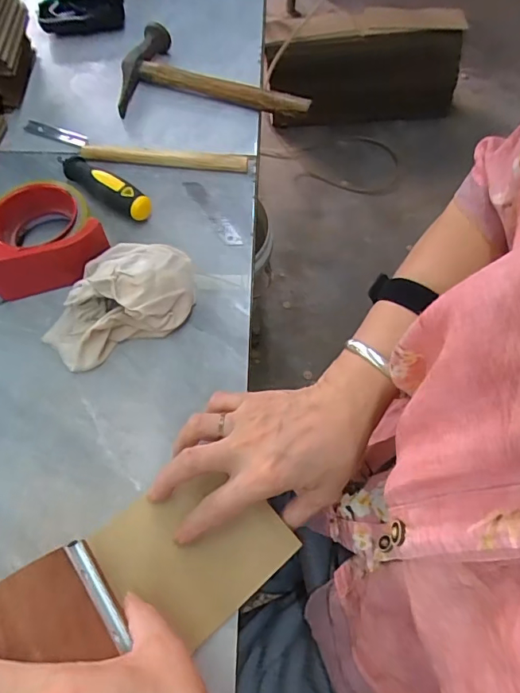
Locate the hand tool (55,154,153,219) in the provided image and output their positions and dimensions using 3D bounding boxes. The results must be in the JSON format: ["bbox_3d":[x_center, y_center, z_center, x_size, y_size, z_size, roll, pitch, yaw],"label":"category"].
[{"bbox_3d":[-0.165,-0.171,0.500,0.131,0.035,0.025,35,69,15],"label":"hand tool"}]

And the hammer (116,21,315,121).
[{"bbox_3d":[-0.052,-0.327,0.592,0.235,0.034,0.139,9,65,4],"label":"hammer"}]

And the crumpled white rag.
[{"bbox_3d":[-0.127,-0.044,0.433,0.144,0.049,0.088,-25,67,-12],"label":"crumpled white rag"}]

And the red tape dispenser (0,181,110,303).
[{"bbox_3d":[-0.224,-0.101,0.453,0.148,0.060,0.094,-16,66,-8],"label":"red tape dispenser"}]

